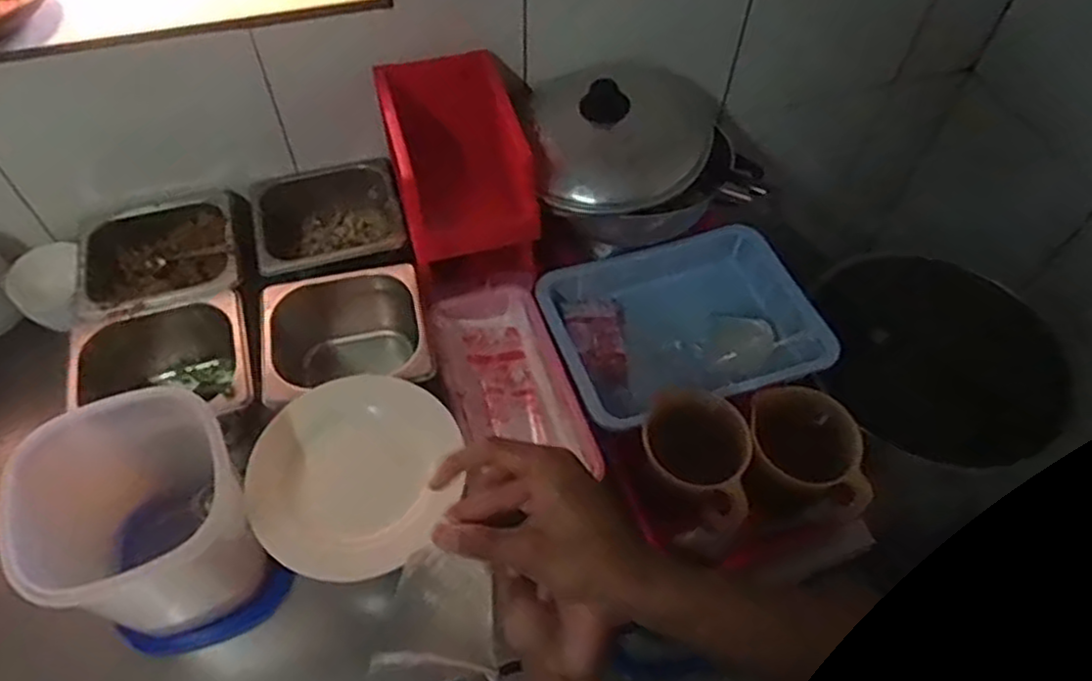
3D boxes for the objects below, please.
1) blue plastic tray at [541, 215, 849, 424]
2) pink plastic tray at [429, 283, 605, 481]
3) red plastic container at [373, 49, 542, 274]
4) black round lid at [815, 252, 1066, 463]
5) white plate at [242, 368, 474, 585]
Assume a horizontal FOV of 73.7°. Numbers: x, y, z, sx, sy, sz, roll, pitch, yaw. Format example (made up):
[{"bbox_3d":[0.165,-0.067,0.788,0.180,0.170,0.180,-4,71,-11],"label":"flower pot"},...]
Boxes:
[{"bbox_3d":[0.154,-0.018,0.860,0.295,0.076,0.232,-12,56,-11],"label":"blue plastic tray"},{"bbox_3d":[-0.041,0.048,0.788,0.120,0.045,0.230,-15,57,-13],"label":"pink plastic tray"},{"bbox_3d":[-0.093,-0.199,0.801,0.149,0.126,0.198,-7,56,-8],"label":"red plastic container"},{"bbox_3d":[0.585,0.028,1.093,0.307,0.312,0.017,-6,6,32],"label":"black round lid"},{"bbox_3d":[-0.171,0.117,0.661,0.171,0.037,0.185,1,55,-2],"label":"white plate"}]

